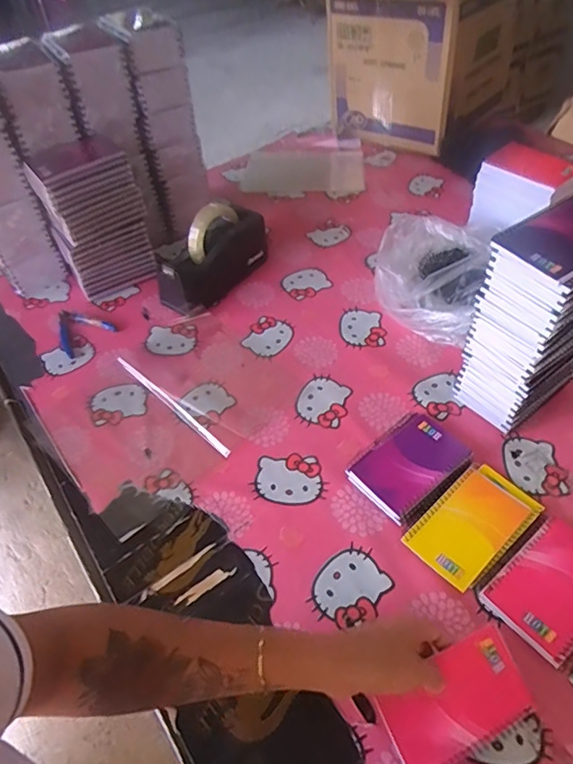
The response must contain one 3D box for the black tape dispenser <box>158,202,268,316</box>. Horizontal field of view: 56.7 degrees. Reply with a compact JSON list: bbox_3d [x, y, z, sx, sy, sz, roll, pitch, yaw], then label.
[{"bbox_3d":[-0.119,-0.212,0.875,0.075,0.123,0.216,29,56,27],"label":"black tape dispenser"}]

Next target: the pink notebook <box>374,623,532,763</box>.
[{"bbox_3d":[0.153,0.287,0.474,0.130,0.010,0.079,-23,76,-14],"label":"pink notebook"}]

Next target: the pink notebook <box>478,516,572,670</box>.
[{"bbox_3d":[0.274,0.205,0.540,0.132,0.018,0.090,-33,54,-23],"label":"pink notebook"}]

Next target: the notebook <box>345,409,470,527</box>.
[{"bbox_3d":[0.148,0.098,0.645,0.135,0.023,0.103,-33,53,-23],"label":"notebook"}]

